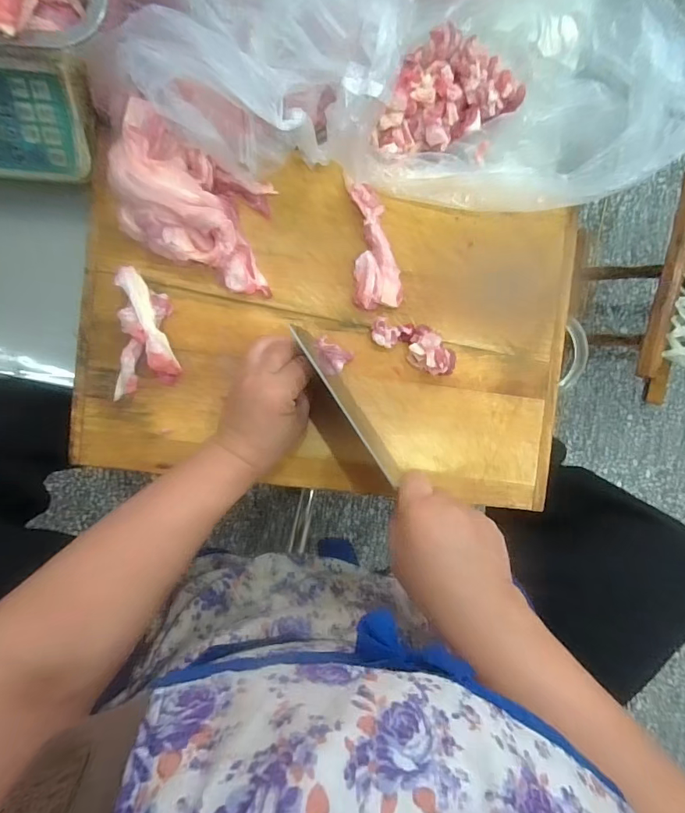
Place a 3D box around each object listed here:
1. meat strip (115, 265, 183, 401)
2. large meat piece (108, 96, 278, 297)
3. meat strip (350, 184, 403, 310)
[{"bbox_3d":[-0.182,-0.066,0.423,0.054,0.030,0.114,5,92,-5],"label":"meat strip"},{"bbox_3d":[-0.126,-0.178,0.407,0.148,0.058,0.100,25,90,-5],"label":"large meat piece"},{"bbox_3d":[0.032,-0.153,0.442,0.046,0.022,0.113,-5,93,-4],"label":"meat strip"}]

